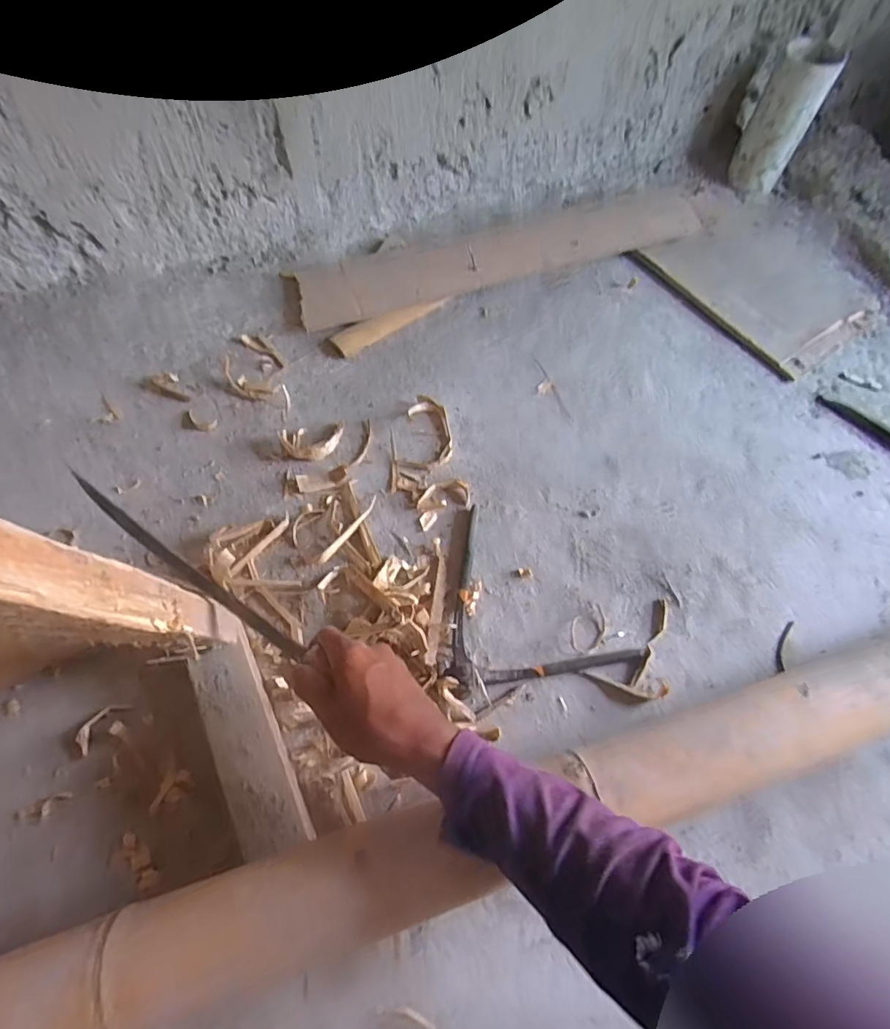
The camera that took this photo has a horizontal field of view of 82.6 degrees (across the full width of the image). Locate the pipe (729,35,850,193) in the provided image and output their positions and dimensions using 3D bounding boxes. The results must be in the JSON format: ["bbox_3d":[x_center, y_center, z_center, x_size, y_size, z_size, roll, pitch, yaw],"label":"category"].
[{"bbox_3d":[0.564,-0.660,0.853,0.096,0.190,0.071,28,67,9],"label":"pipe"}]

